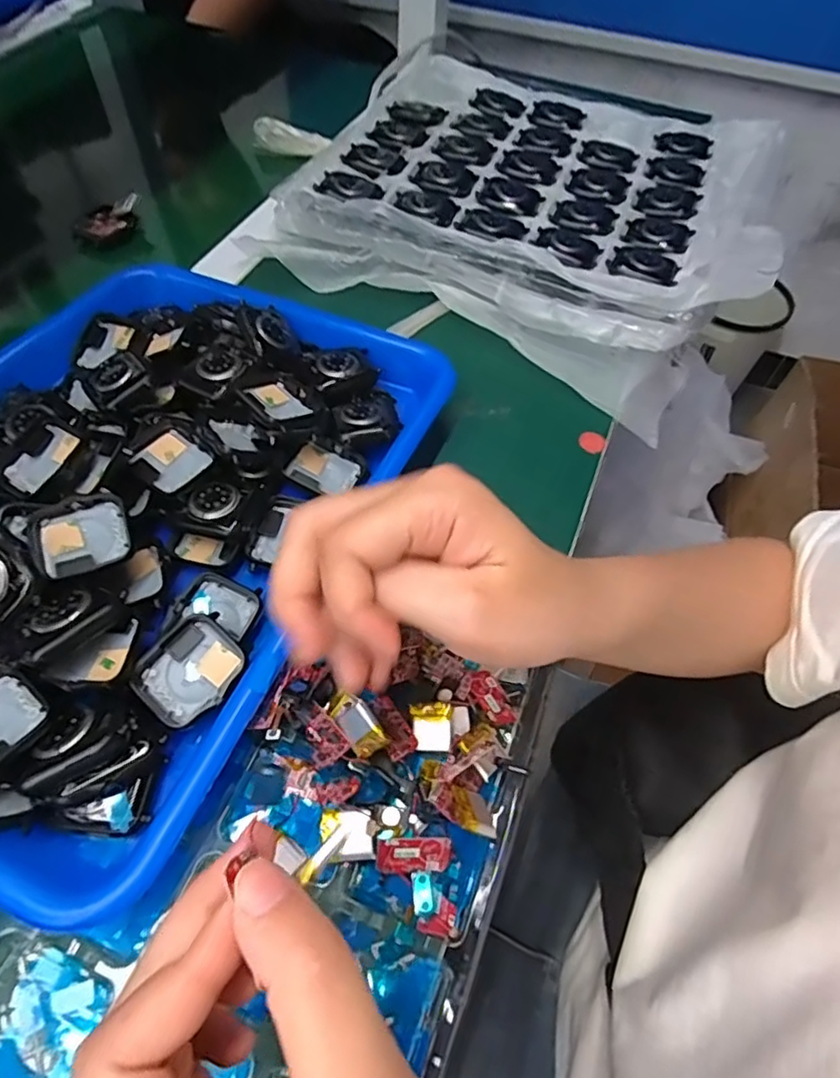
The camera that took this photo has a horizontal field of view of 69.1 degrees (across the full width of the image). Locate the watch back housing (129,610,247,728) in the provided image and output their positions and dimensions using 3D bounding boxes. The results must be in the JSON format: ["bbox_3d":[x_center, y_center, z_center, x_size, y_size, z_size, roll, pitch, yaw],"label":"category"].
[{"bbox_3d":[-0.097,0.057,0.261,0.036,0.013,0.042,36,62,19],"label":"watch back housing"}]

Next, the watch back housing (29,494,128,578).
[{"bbox_3d":[-0.155,-0.002,0.277,0.040,0.010,0.033,-17,59,-13],"label":"watch back housing"}]

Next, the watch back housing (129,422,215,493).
[{"bbox_3d":[-0.126,-0.043,0.312,0.035,0.007,0.032,39,63,21],"label":"watch back housing"}]

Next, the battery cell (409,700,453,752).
[{"bbox_3d":[0.005,0.082,0.268,0.018,0.009,0.019,3,56,-1],"label":"battery cell"}]

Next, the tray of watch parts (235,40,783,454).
[{"bbox_3d":[0.084,-0.248,0.464,0.340,0.069,0.273,27,59,14],"label":"tray of watch parts"}]

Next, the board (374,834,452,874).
[{"bbox_3d":[-0.002,0.126,0.244,0.030,0.007,0.012,-1,57,-3],"label":"board"}]

